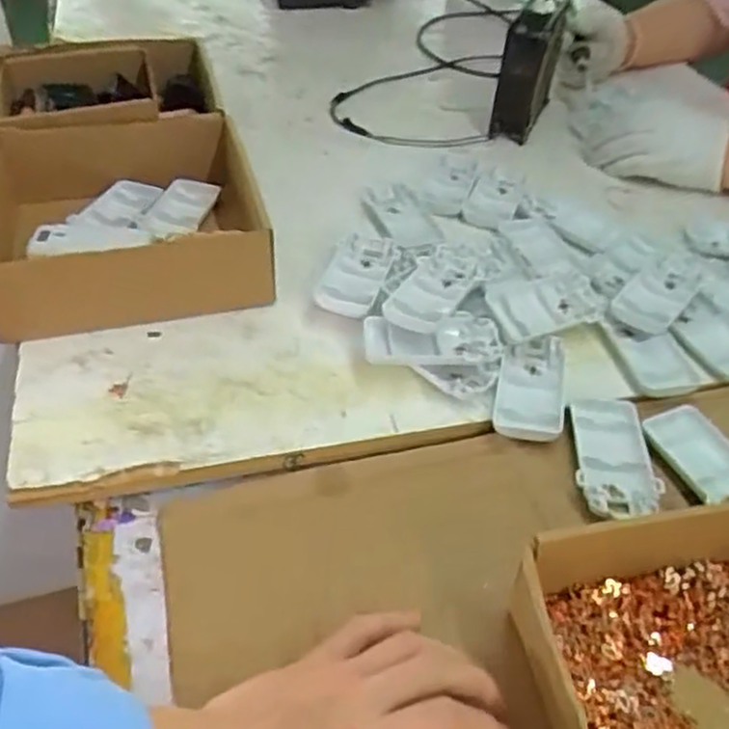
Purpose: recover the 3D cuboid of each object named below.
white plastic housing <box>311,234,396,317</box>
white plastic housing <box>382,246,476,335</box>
[{"bbox_3d":[-0.006,-0.070,0.581,0.044,0.029,0.086,12,45,10],"label":"white plastic housing"},{"bbox_3d":[0.055,-0.057,0.552,0.046,0.022,0.105,23,48,20],"label":"white plastic housing"}]

